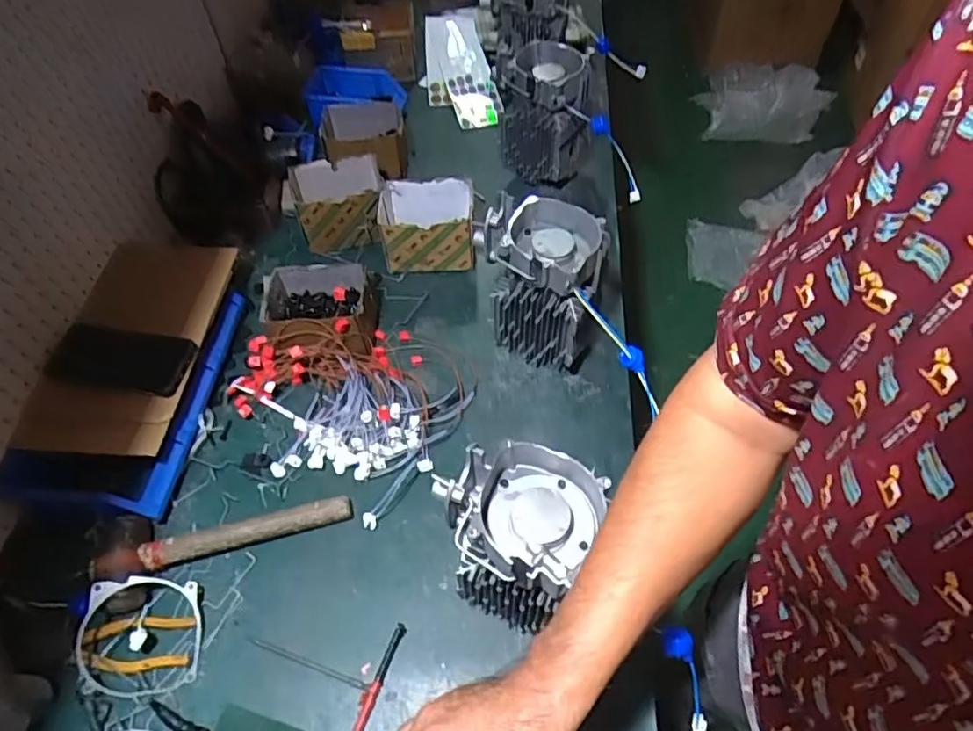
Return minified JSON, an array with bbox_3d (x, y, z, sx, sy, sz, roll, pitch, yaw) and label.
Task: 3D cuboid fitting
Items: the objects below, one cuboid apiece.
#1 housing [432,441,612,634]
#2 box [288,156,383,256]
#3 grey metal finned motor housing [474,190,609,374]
[{"bbox_3d":[0.032,0.174,0.593,0.128,0.219,0.124,-1,54,2],"label":"housing"},{"bbox_3d":[-0.243,-0.270,0.983,0.144,0.106,0.126,-8,54,-3],"label":"box"},{"bbox_3d":[0.074,-0.099,0.808,0.148,0.221,0.116,20,58,16],"label":"grey metal finned motor housing"}]

